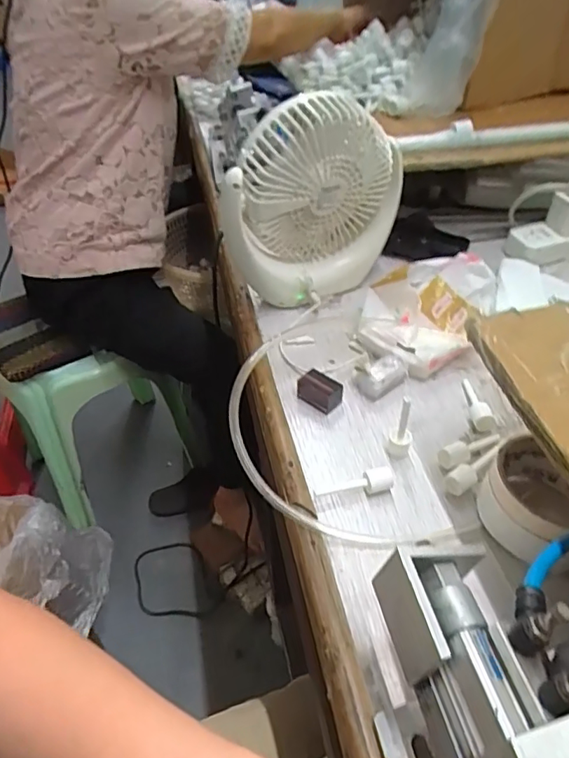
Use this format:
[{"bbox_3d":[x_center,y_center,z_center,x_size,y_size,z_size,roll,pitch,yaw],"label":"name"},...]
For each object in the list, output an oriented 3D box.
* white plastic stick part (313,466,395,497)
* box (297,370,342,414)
[{"bbox_3d":[0.057,0.086,0.431,0.064,0.018,0.015,-9,43,-7],"label":"white plastic stick part"},{"bbox_3d":[0.033,0.011,0.510,0.041,0.024,0.024,29,51,29],"label":"box"}]

